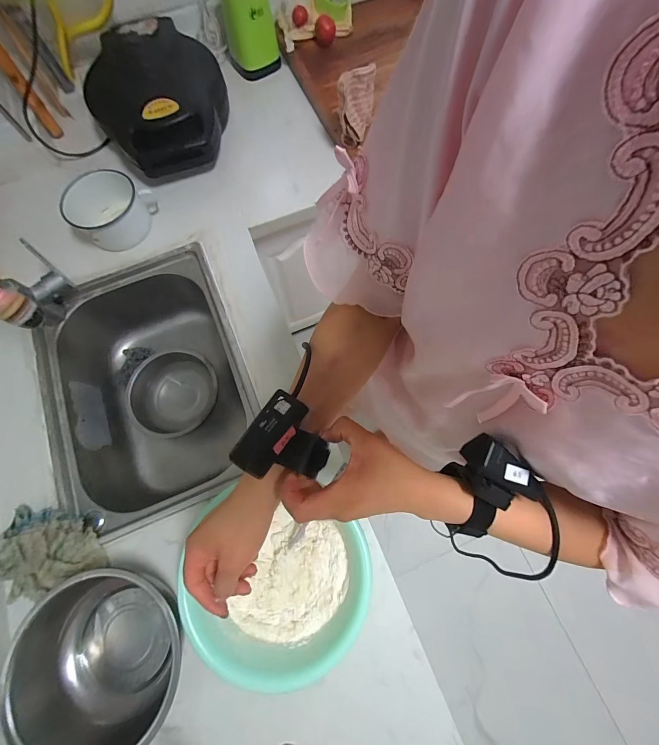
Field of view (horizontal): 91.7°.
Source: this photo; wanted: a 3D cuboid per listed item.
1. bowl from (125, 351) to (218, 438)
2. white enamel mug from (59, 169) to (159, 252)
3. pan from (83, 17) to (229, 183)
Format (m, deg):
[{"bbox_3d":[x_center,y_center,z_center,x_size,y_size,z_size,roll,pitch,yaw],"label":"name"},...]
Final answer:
[{"bbox_3d":[-0.364,0.052,0.765,0.190,0.071,0.196,0,73,1],"label":"bowl"},{"bbox_3d":[-0.464,-0.344,0.687,0.148,0.087,0.144,0,73,1],"label":"white enamel mug"},{"bbox_3d":[-0.386,-0.636,0.743,0.272,0.134,0.355,-10,74,-2],"label":"pan"}]

